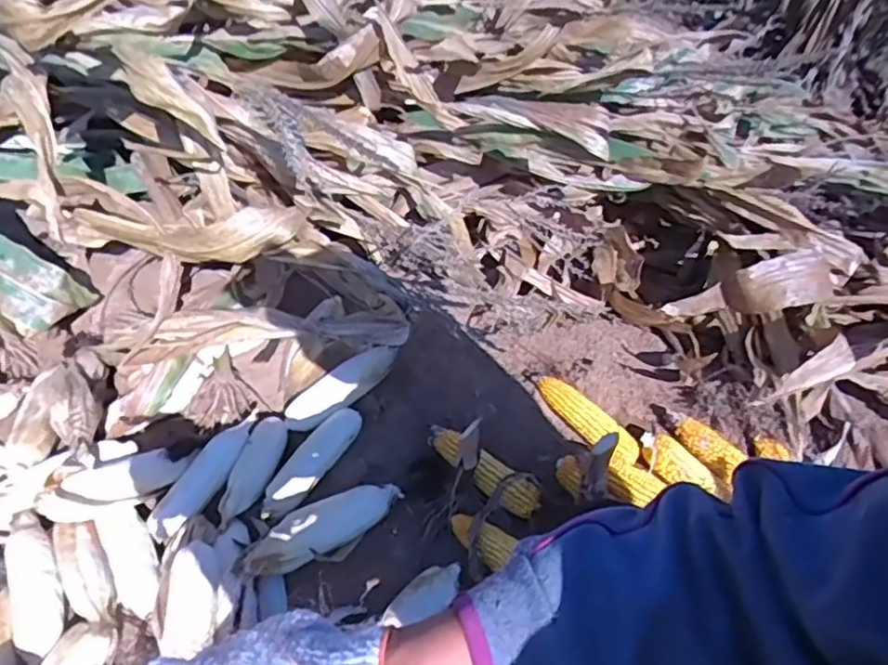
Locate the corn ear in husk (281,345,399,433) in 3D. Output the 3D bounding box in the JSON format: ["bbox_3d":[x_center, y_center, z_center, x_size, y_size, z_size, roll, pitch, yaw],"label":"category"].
[{"bbox_3d":[-0.152,0.086,0.985,0.208,0.058,0.064,-34,37,17],"label":"corn ear in husk"}]

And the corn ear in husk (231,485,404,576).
[{"bbox_3d":[-0.154,0.263,0.851,0.228,0.056,0.060,-20,46,-30],"label":"corn ear in husk"}]

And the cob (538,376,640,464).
[{"bbox_3d":[0.220,0.126,0.970,0.178,0.041,0.051,33,45,29],"label":"cob"}]

